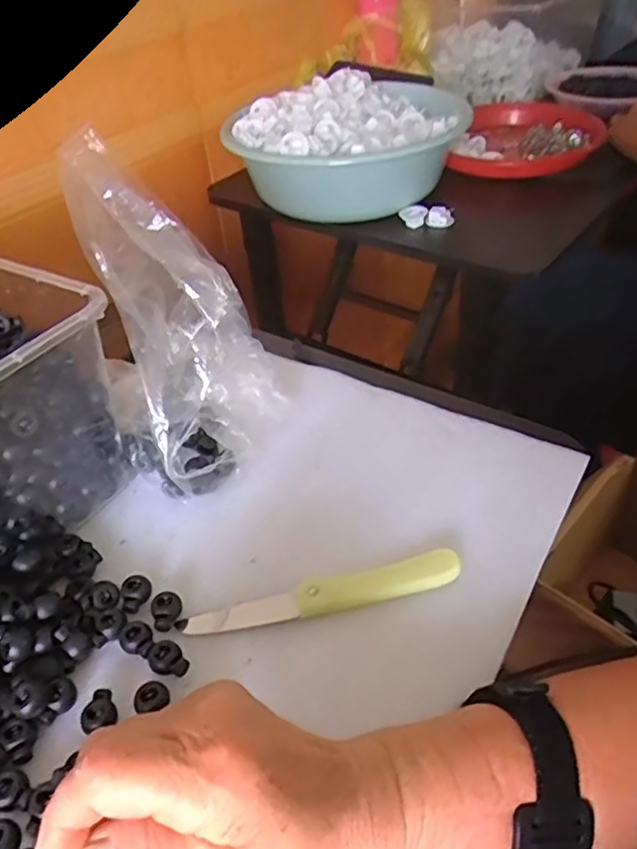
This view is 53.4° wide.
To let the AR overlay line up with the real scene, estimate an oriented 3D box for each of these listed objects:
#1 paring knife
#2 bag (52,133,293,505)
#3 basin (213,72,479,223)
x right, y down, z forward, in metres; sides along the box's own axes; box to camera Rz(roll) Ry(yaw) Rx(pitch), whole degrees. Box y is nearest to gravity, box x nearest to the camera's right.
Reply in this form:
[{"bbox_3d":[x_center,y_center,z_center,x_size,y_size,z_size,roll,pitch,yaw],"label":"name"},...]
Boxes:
[{"bbox_3d":[0.002,0.098,0.365,0.163,0.011,0.021,-10,41,-5],"label":"paring knife"},{"bbox_3d":[-0.108,-0.071,0.425,0.111,0.226,0.117,2,36,44],"label":"bag"},{"bbox_3d":[0.045,-0.346,0.785,0.235,0.126,0.241,-3,41,3],"label":"basin"}]

